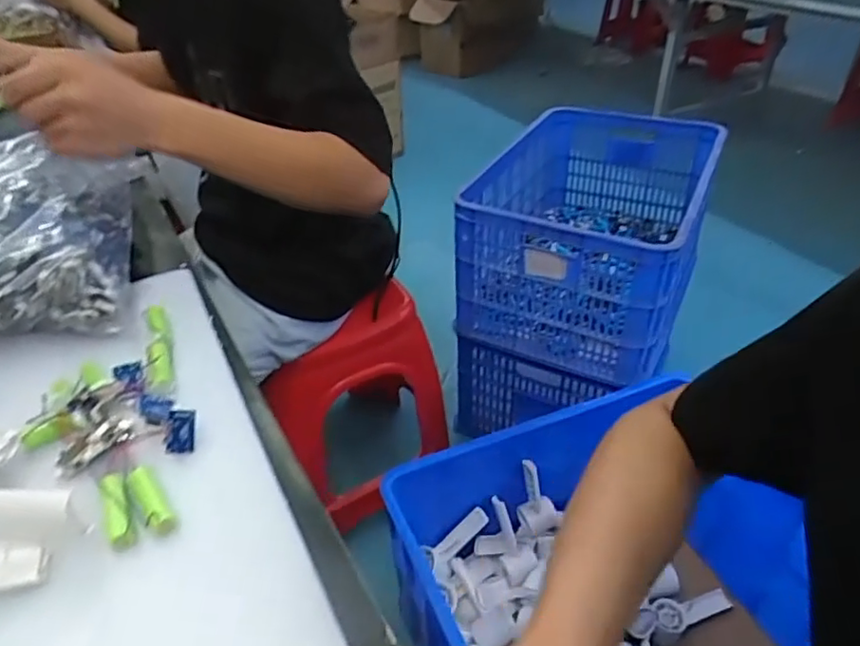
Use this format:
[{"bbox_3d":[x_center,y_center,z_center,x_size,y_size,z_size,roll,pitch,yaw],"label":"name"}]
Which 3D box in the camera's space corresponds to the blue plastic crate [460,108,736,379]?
[{"bbox_3d":[0.350,-0.213,1.316,0.402,0.285,0.624,16,40,21],"label":"blue plastic crate"}]

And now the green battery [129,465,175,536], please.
[{"bbox_3d":[-0.172,0.107,0.369,0.014,0.017,0.052,-27,44,-30],"label":"green battery"}]

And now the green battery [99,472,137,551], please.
[{"bbox_3d":[-0.186,0.113,0.363,0.013,0.017,0.050,-19,41,-23],"label":"green battery"}]

